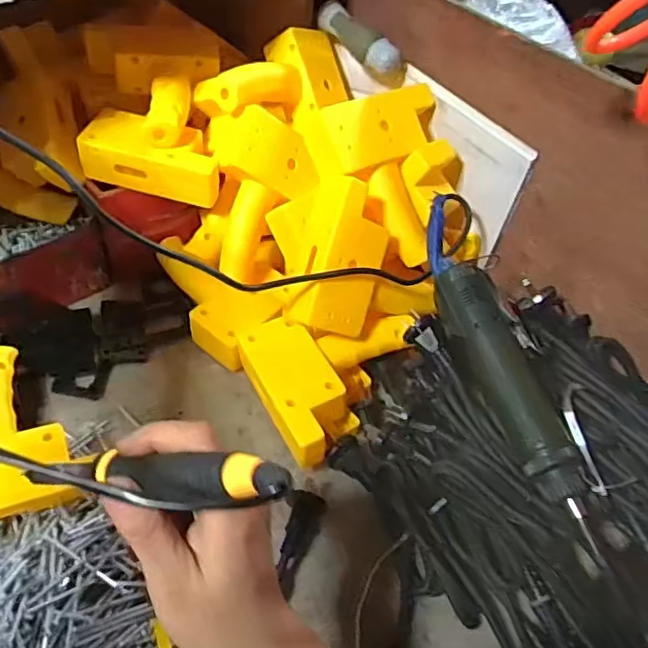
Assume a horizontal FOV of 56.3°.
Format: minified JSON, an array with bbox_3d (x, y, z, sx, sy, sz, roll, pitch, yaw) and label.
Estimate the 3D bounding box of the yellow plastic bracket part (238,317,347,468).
[{"bbox_3d":[-0.025,0.055,0.530,0.066,0.042,0.134,-18,54,-20],"label":"yellow plastic bracket part"}]

